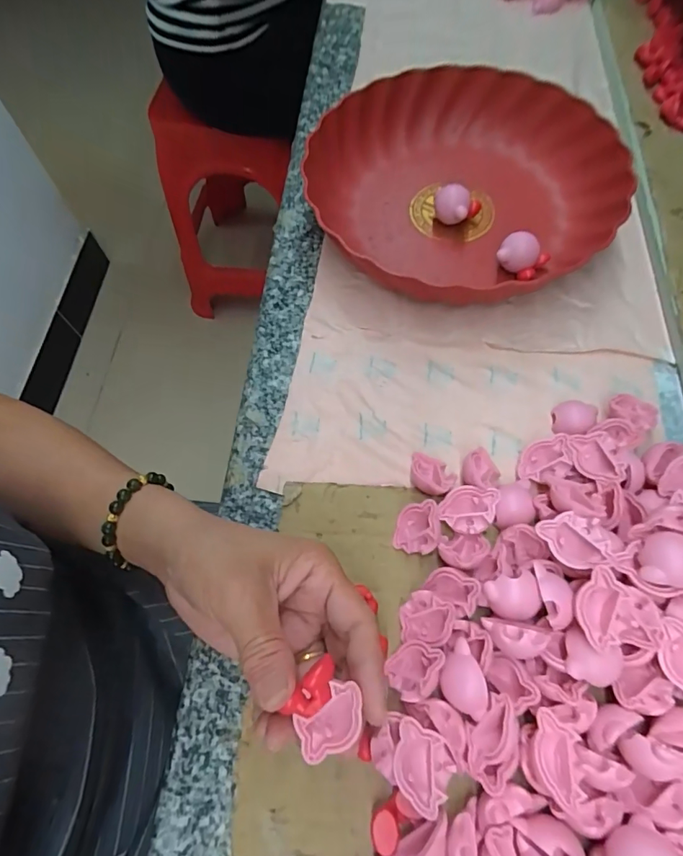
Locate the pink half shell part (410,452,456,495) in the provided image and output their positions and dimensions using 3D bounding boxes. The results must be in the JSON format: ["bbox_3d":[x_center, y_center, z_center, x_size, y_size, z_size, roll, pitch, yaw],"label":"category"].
[{"bbox_3d":[0.056,0.028,0.302,0.031,0.018,0.025,40,73,19],"label":"pink half shell part"}]

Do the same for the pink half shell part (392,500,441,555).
[{"bbox_3d":[0.045,0.058,0.282,0.030,0.009,0.030,-4,84,45],"label":"pink half shell part"}]

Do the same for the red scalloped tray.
[{"bbox_3d":[0.094,-0.201,0.391,0.242,0.048,0.234,-19,65,-6],"label":"red scalloped tray"}]

